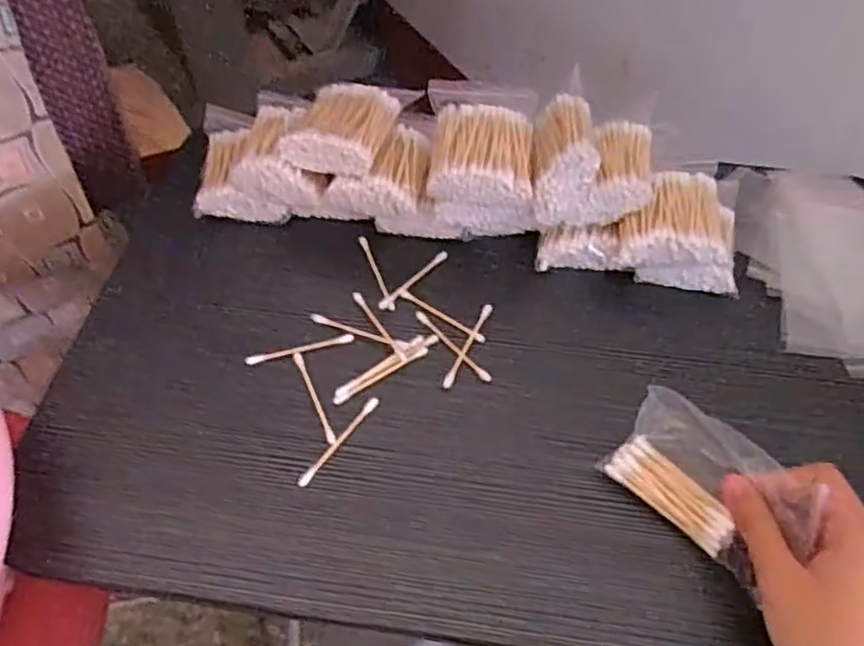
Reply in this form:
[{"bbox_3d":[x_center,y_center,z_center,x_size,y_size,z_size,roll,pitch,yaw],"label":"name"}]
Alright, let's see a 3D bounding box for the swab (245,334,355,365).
[{"bbox_3d":[-0.087,0.018,0.441,0.070,0.008,0.006,-11,56,-9],"label":"swab"}]

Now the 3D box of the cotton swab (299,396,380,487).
[{"bbox_3d":[-0.055,0.071,0.403,0.006,0.006,0.070,32,60,19],"label":"cotton swab"}]

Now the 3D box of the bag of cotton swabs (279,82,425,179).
[{"bbox_3d":[-0.059,-0.140,0.474,0.069,0.024,0.081,18,56,11],"label":"bag of cotton swabs"}]

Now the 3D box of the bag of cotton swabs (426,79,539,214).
[{"bbox_3d":[0.035,-0.133,0.468,0.073,0.030,0.121,4,55,2],"label":"bag of cotton swabs"}]

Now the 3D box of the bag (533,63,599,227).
[{"bbox_3d":[0.087,-0.114,0.455,0.039,0.062,0.076,3,55,1],"label":"bag"}]

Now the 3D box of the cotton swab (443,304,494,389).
[{"bbox_3d":[0.024,0.015,0.441,0.006,0.007,0.068,23,57,14],"label":"cotton swab"}]

